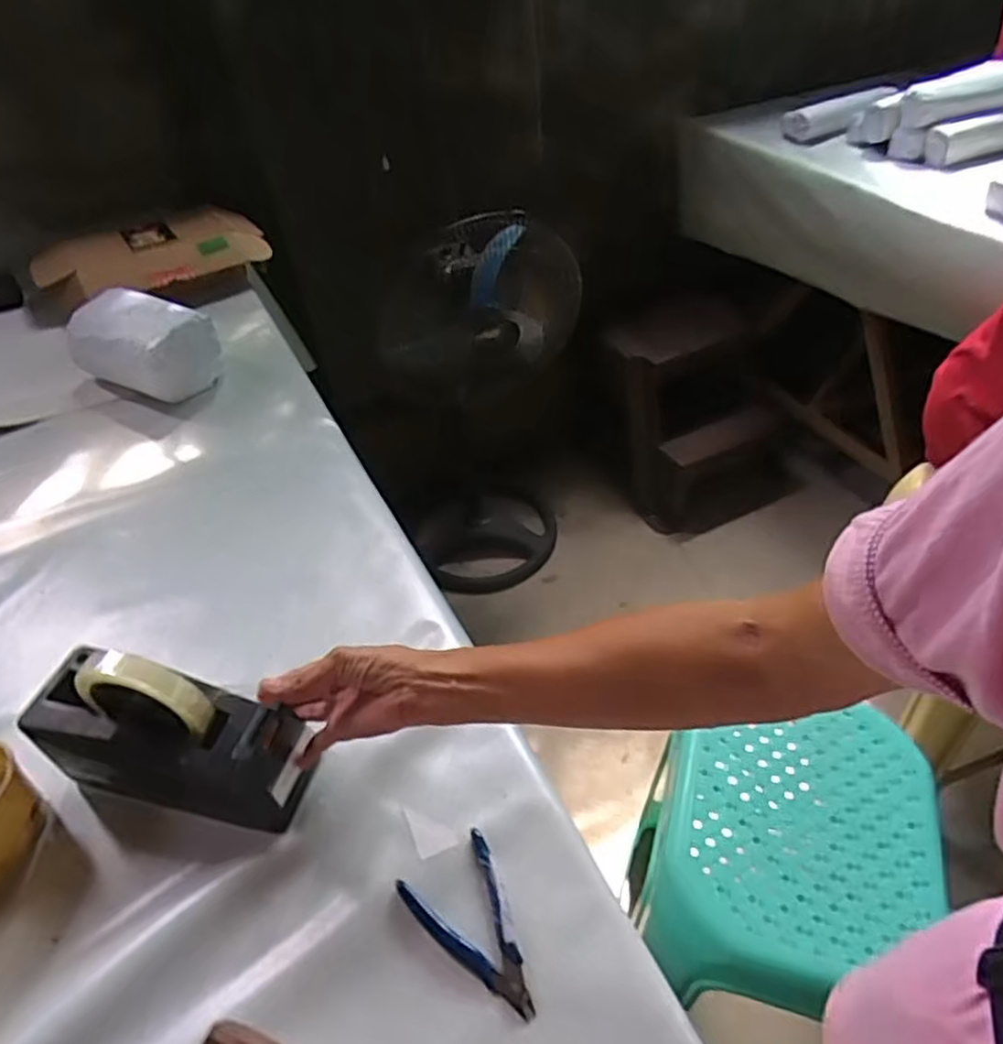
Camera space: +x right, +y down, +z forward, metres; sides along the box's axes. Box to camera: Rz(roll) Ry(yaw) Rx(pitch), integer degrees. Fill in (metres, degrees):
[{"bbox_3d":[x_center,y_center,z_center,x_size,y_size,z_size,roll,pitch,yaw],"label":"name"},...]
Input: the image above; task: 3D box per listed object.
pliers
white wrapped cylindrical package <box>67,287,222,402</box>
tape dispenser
[{"bbox_3d":[-0.017,0.280,0.480,0.069,0.011,0.115,-25,46,-19],"label":"pliers"},{"bbox_3d":[-0.511,-0.255,1.019,0.203,0.103,0.119,15,47,22],"label":"white wrapped cylindrical package"},{"bbox_3d":[-0.260,0.163,0.553,0.206,0.133,0.074,7,44,14],"label":"tape dispenser"}]

